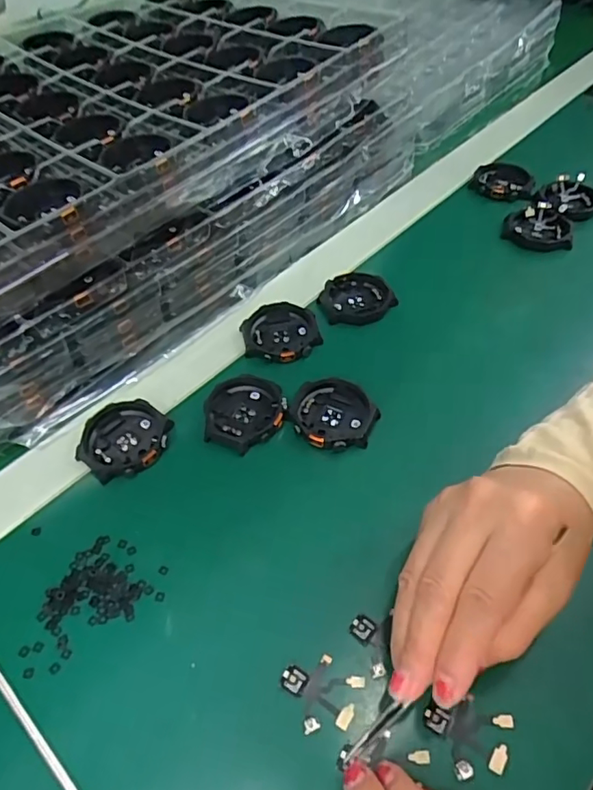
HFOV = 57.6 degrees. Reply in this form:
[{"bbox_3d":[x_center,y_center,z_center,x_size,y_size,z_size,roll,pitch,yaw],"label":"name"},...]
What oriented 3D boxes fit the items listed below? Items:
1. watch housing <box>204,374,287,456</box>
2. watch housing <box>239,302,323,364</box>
[{"bbox_3d":[-0.033,0.011,0.341,0.049,0.009,0.054,9,52,8],"label":"watch housing"},{"bbox_3d":[-0.011,-0.045,0.382,0.053,0.007,0.051,0,51,0],"label":"watch housing"}]

